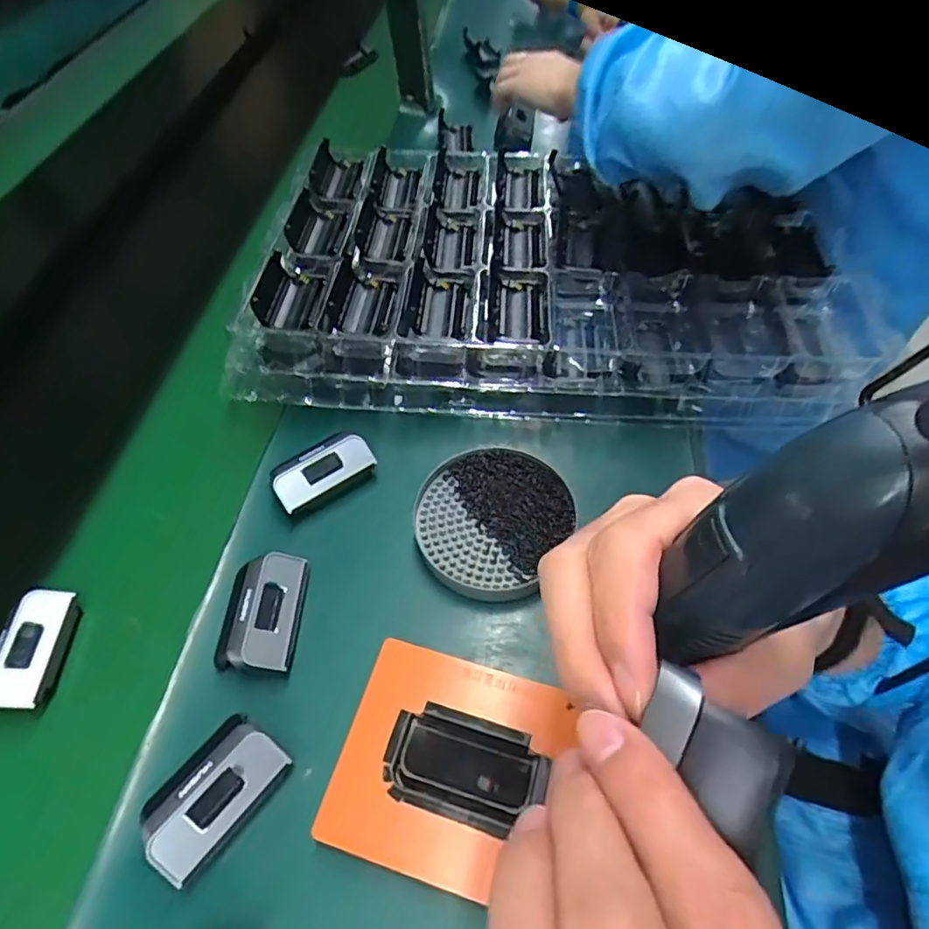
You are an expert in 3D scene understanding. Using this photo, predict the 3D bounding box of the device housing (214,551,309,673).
[{"bbox_3d":[-0.133,0.097,0.374,0.048,0.027,0.077,-1,54,3],"label":"device housing"}]

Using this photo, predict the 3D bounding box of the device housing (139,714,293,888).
[{"bbox_3d":[-0.137,0.178,0.311,0.043,0.021,0.073,31,62,23],"label":"device housing"}]

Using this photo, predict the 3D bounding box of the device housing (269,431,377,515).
[{"bbox_3d":[-0.108,0.008,0.440,0.074,0.034,0.036,-32,58,-17],"label":"device housing"}]

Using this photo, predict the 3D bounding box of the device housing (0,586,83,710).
[{"bbox_3d":[-0.284,0.120,0.374,0.036,0.022,0.077,-6,54,0],"label":"device housing"}]

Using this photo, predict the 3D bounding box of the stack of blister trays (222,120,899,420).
[{"bbox_3d":[0.074,-0.198,0.533,0.515,0.068,0.342,1,55,5],"label":"stack of blister trays"}]

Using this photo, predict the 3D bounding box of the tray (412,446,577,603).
[{"bbox_3d":[0.016,0.039,0.415,0.106,0.020,0.110,-2,54,3],"label":"tray"}]

